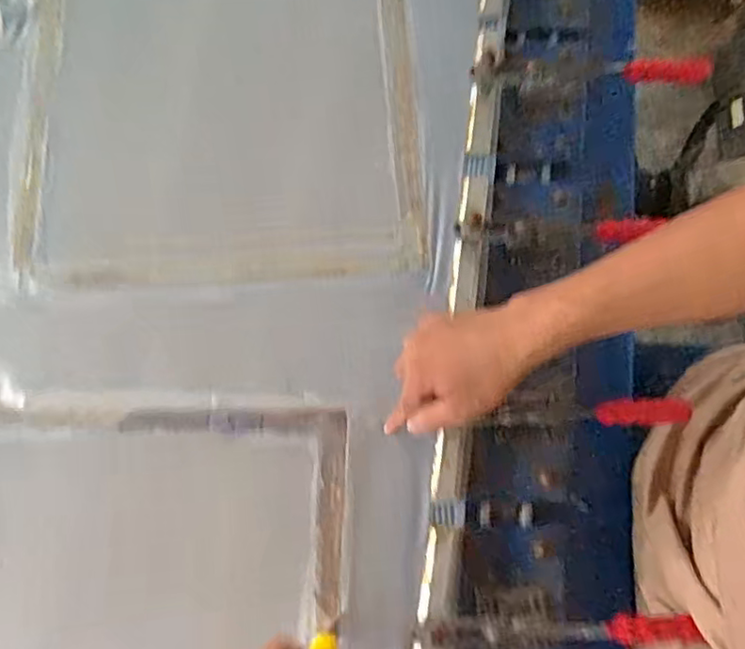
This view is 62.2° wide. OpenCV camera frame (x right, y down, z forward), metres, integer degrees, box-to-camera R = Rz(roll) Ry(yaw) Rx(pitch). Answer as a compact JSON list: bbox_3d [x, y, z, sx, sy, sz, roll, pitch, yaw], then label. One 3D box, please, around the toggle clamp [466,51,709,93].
[{"bbox_3d":[0.224,-0.264,0.636,0.247,0.039,0.040,-3,73,-2],"label":"toggle clamp"}]

